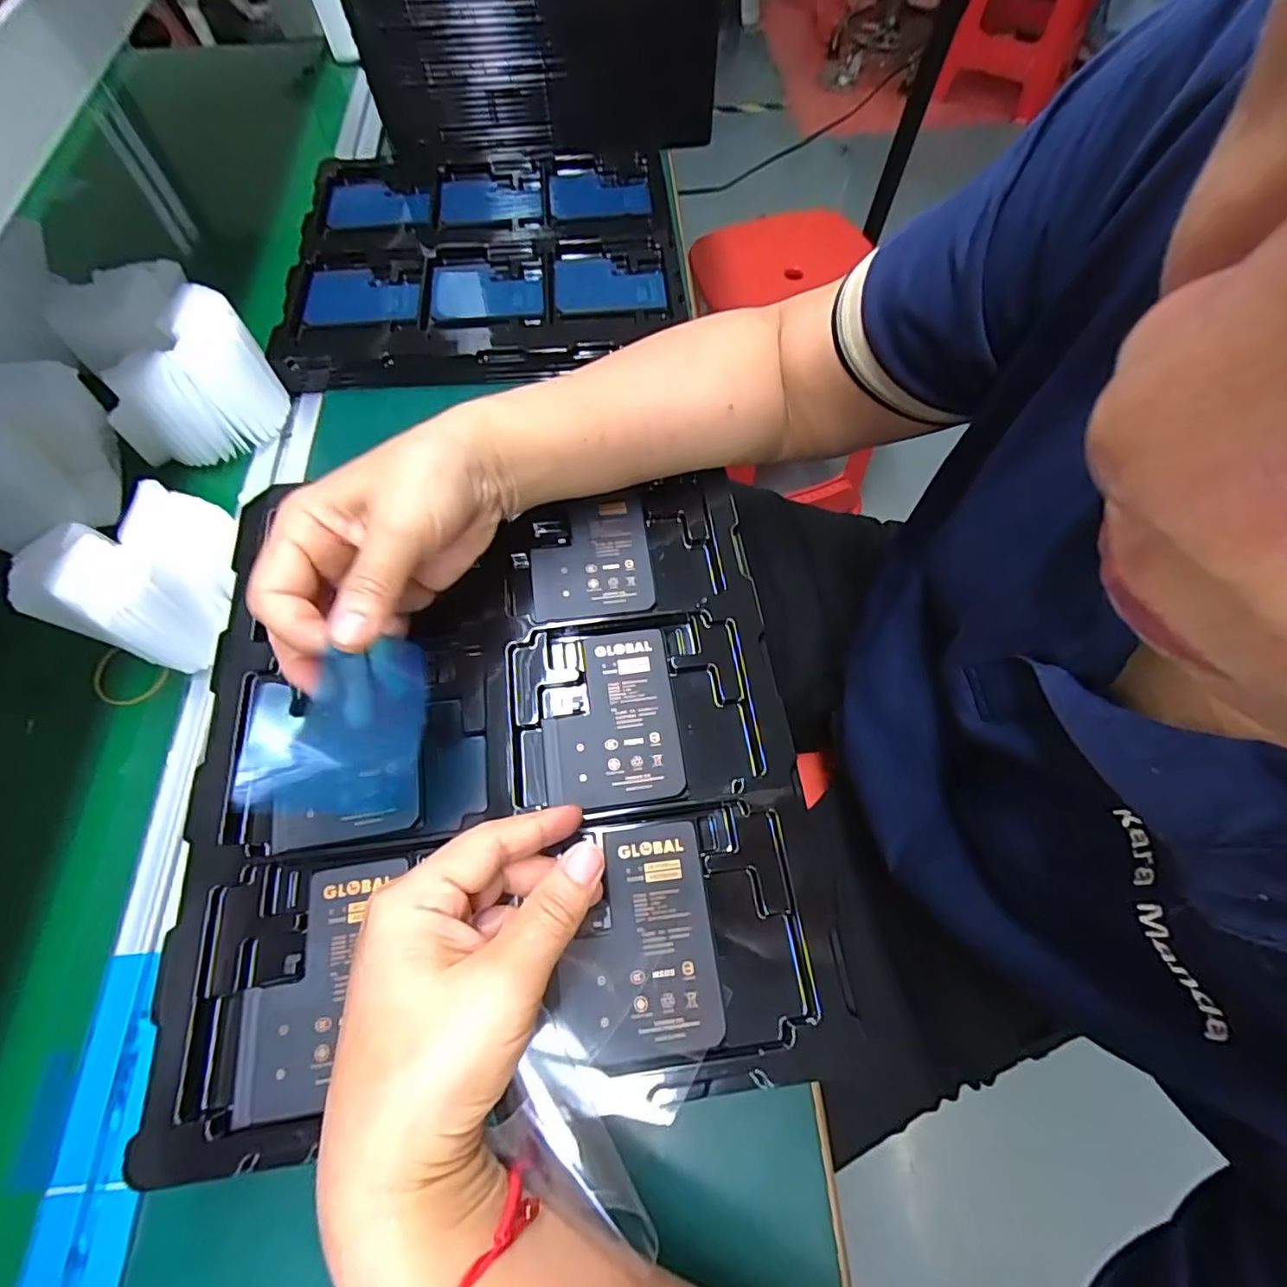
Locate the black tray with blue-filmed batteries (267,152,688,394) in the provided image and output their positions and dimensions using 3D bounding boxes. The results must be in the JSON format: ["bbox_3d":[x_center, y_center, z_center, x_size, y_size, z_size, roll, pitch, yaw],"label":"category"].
[{"bbox_3d":[-0.130,-0.342,0.519,0.317,0.031,0.299,-3,65,-1],"label":"black tray with blue-filmed batteries"}]

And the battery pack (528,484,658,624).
[{"bbox_3d":[-0.030,-0.050,0.336,0.066,0.008,0.075,-8,66,-4],"label":"battery pack"}]

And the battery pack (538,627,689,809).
[{"bbox_3d":[-0.017,0.035,0.298,0.066,0.004,0.088,-7,66,-3],"label":"battery pack"}]

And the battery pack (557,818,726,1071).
[{"bbox_3d":[-0.004,0.126,0.256,0.066,0.004,0.087,-6,66,-2],"label":"battery pack"}]

